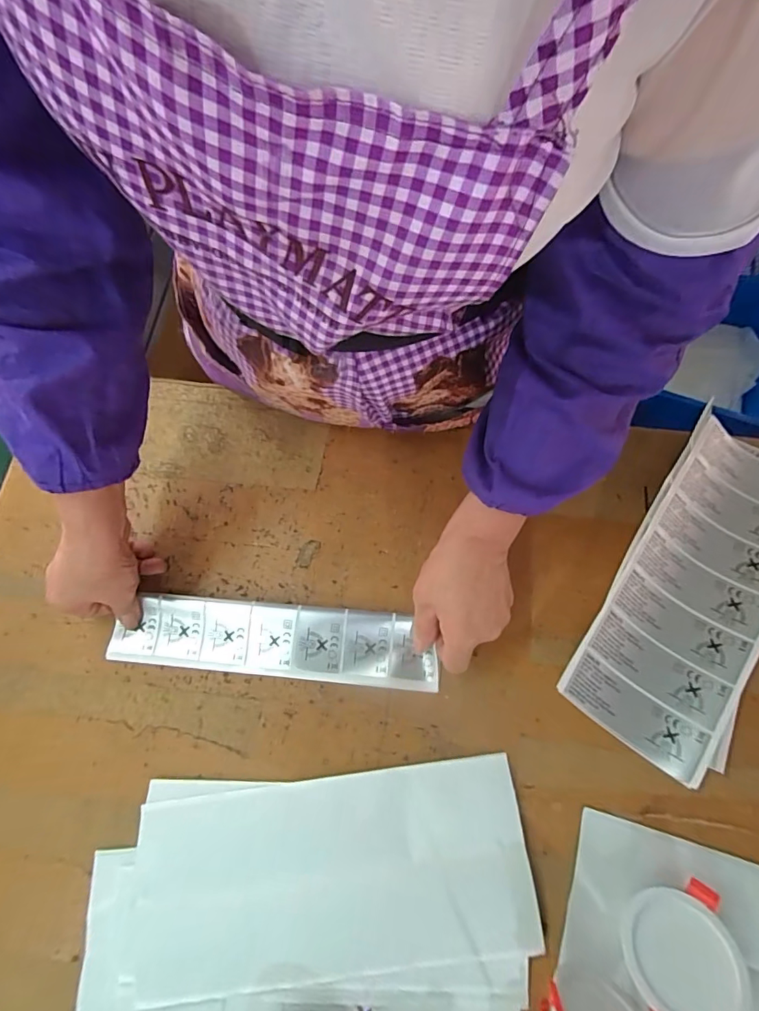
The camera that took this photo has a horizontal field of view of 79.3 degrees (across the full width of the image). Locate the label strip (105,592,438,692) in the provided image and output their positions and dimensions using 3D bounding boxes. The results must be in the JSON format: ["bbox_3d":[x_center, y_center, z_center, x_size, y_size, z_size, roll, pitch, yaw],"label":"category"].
[{"bbox_3d":[-0.094,0.118,0.405,0.283,0.008,0.061,4,81,3],"label":"label strip"}]

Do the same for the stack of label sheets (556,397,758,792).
[{"bbox_3d":[0.281,0.066,0.402,0.129,0.028,0.302,33,76,13],"label":"stack of label sheets"}]

